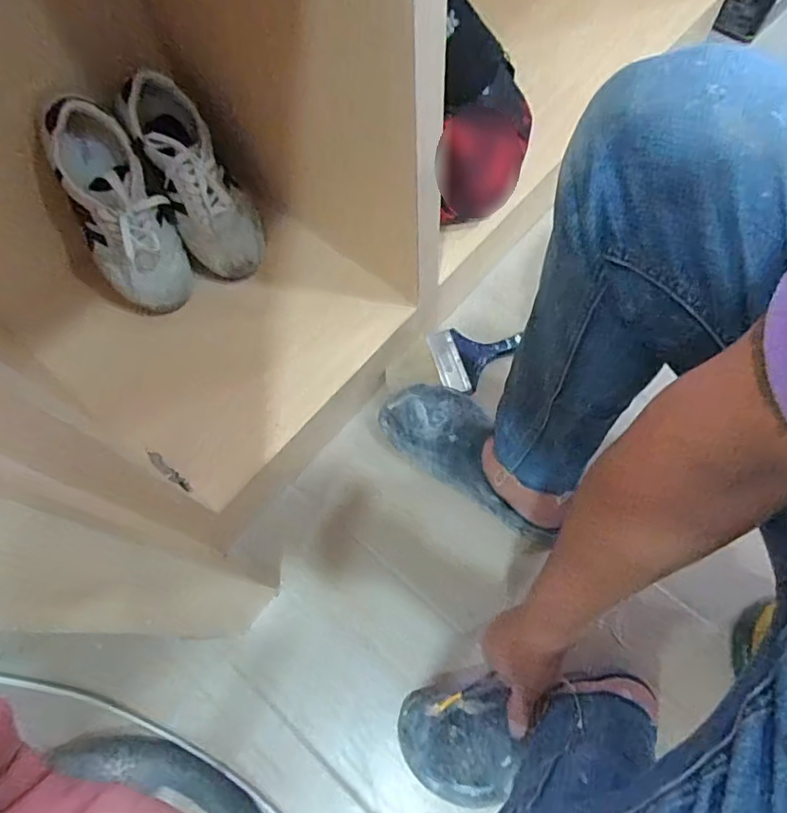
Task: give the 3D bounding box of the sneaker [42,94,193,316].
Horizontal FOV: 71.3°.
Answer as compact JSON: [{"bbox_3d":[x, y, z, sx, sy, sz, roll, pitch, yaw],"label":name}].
[{"bbox_3d":[-0.321,-0.219,0.636,0.110,0.249,0.097,-15,37,-3],"label":"sneaker"}]

